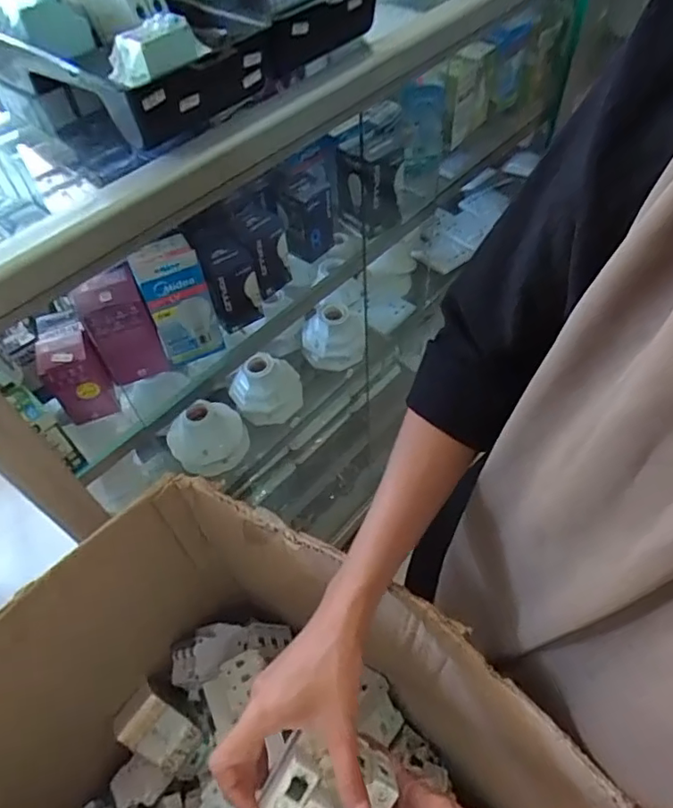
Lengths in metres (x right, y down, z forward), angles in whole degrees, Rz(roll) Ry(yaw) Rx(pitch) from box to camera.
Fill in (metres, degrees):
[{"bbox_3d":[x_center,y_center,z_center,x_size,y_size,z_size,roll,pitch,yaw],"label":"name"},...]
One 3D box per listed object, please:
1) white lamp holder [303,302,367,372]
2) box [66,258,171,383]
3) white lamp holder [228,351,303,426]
[{"bbox_3d":[-0.006,-0.110,0.924,0.094,0.077,0.082,-26,56,-14],"label":"white lamp holder"},{"bbox_3d":[-0.228,-0.082,0.591,0.064,0.117,0.052,-25,56,-13],"label":"box"},{"bbox_3d":[-0.110,-0.033,0.858,0.101,0.098,0.096,-2,54,3],"label":"white lamp holder"}]

